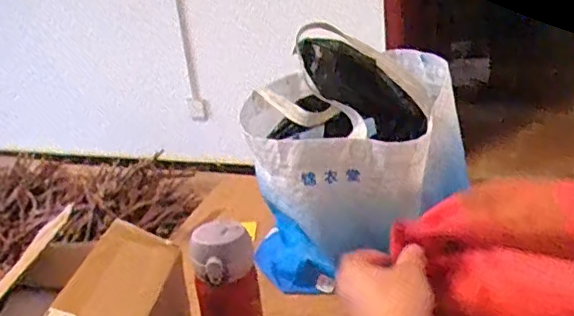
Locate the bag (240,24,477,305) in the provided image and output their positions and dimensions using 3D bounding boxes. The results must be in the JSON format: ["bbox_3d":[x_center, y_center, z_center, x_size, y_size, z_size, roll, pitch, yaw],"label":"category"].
[{"bbox_3d":[0.077,-0.012,0.773,0.286,0.291,0.216,1,27,18],"label":"bag"}]

